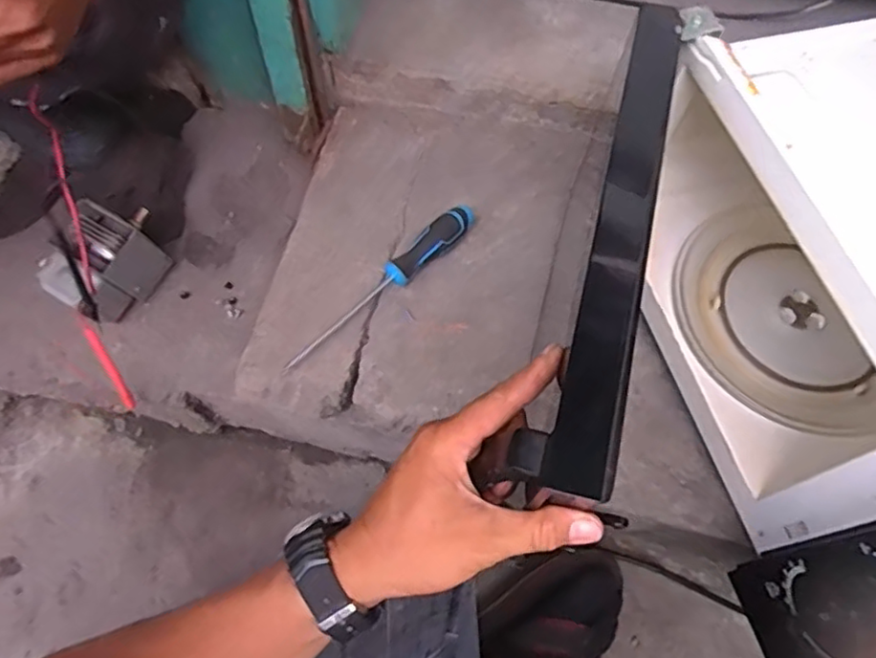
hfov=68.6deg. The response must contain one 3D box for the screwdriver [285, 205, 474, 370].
[{"bbox_3d":[-0.057,-0.050,0.664,0.250,0.037,0.027,-40,67,-18],"label":"screwdriver"}]

